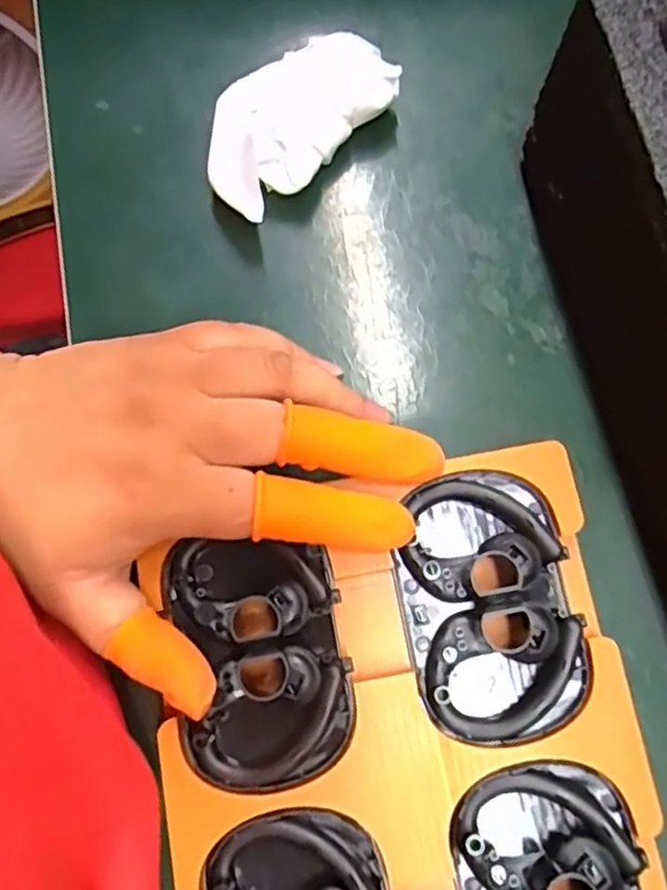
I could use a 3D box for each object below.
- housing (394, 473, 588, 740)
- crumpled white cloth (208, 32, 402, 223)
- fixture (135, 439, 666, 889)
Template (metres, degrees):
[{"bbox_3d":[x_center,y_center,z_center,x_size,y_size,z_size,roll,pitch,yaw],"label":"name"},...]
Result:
[{"bbox_3d":[0.053,0.054,0.242,0.056,0.017,0.087,-10,77,-3],"label":"housing"},{"bbox_3d":[-0.016,-0.129,0.286,0.086,0.029,0.040,-44,81,-10],"label":"crumpled white cloth"},{"bbox_3d":[0.032,0.153,0.222,0.151,0.027,0.278,-10,77,-3],"label":"fixture"}]

